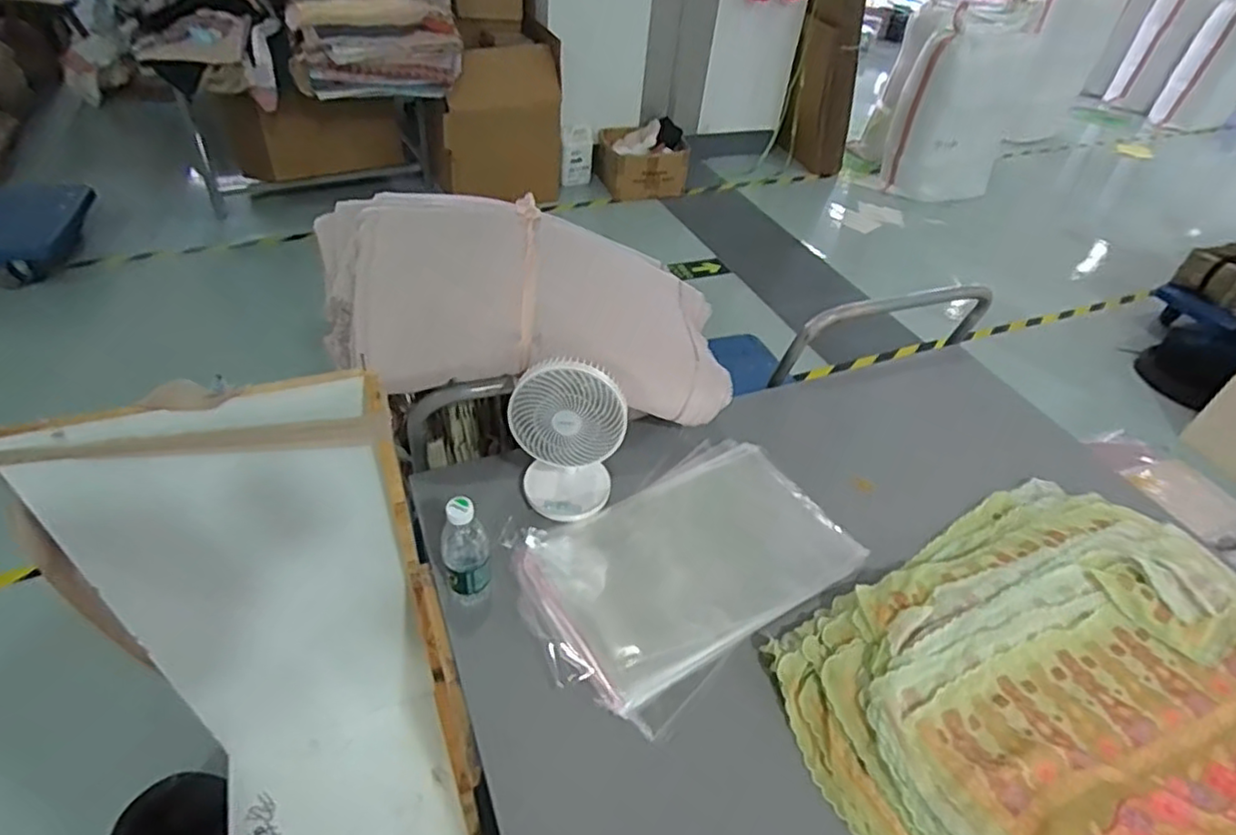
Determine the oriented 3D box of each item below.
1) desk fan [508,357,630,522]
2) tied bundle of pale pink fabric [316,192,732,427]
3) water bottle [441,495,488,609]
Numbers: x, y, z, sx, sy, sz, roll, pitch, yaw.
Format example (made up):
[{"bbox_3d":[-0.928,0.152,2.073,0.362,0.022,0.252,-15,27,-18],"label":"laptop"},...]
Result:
[{"bbox_3d":[-0.073,0.033,0.945,0.154,0.264,0.108,1,43,-6],"label":"desk fan"},{"bbox_3d":[-0.142,-0.177,1.039,0.659,0.204,0.294,13,42,-11],"label":"tied bundle of pale pink fabric"},{"bbox_3d":[-0.197,0.173,0.847,0.061,0.168,0.052,-9,45,-16],"label":"water bottle"}]

